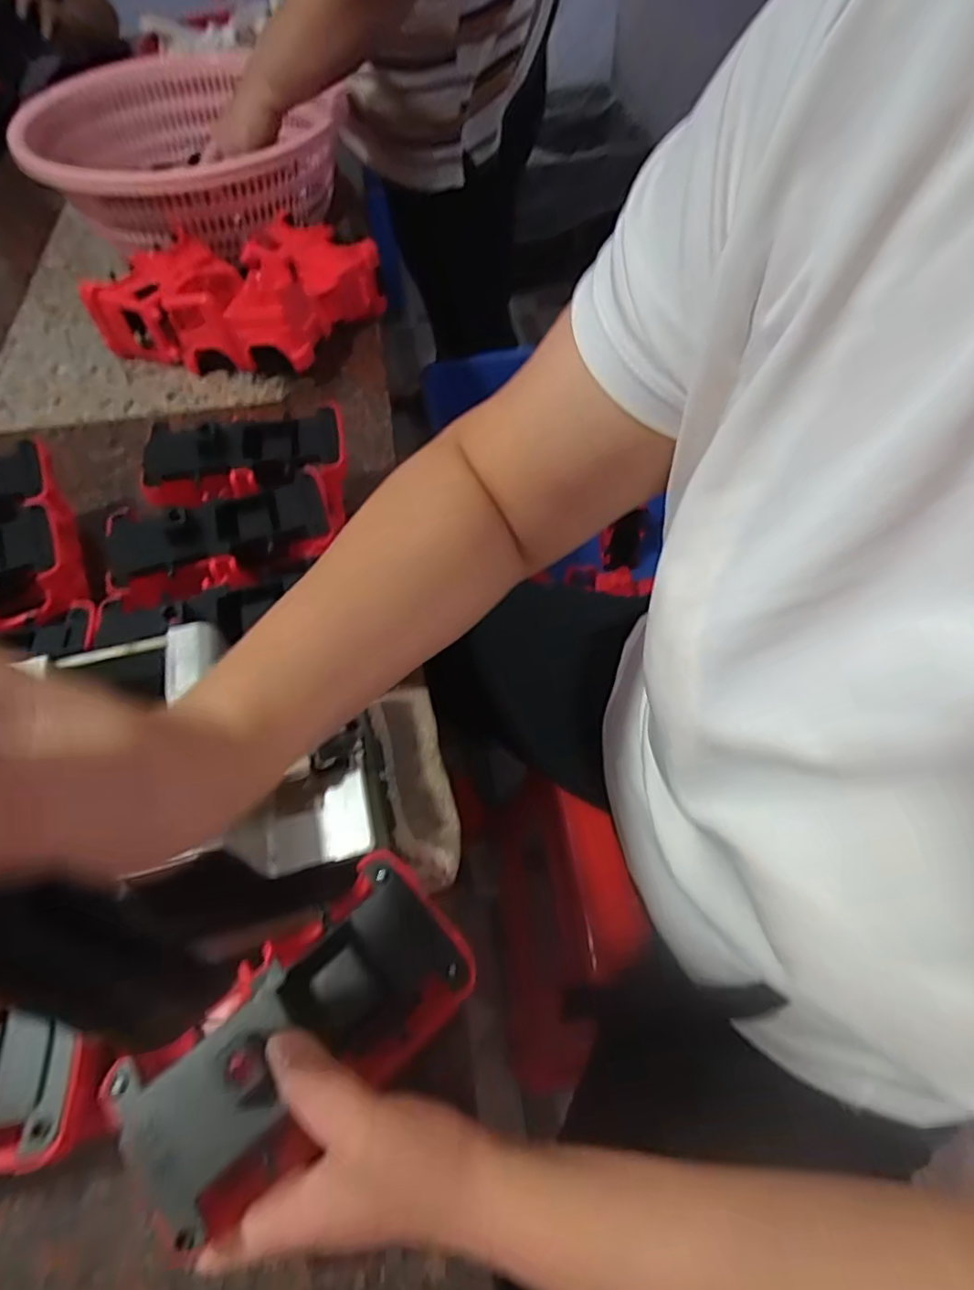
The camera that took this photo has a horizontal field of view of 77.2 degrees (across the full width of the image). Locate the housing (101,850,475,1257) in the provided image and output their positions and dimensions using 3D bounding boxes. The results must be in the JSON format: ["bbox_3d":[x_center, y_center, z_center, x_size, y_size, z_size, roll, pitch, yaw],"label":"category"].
[{"bbox_3d":[-0.080,0.170,0.276,0.144,0.042,0.077,-38,64,-20],"label":"housing"}]

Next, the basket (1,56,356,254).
[{"bbox_3d":[-0.371,-0.598,0.735,0.321,0.112,0.349,-31,62,-17],"label":"basket"}]

